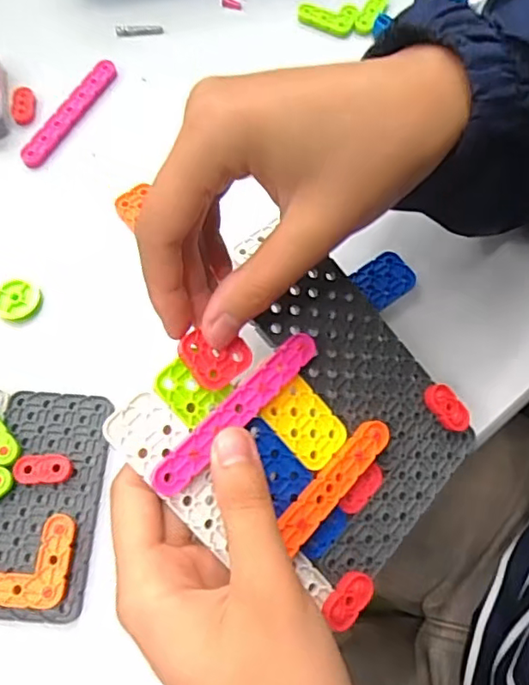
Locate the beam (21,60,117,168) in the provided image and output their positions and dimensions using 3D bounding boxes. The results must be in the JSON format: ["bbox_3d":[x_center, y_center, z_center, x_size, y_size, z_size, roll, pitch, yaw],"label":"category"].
[{"bbox_3d":[-0.117,-0.139,0.341,0.014,0.006,0.085,28,70,10],"label":"beam"}]

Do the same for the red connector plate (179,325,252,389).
[{"bbox_3d":[-0.020,0.004,0.227,0.025,0.005,0.025,-41,95,-24],"label":"red connector plate"}]

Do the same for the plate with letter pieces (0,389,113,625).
[{"bbox_3d":[-0.120,0.069,0.256,0.087,0.010,0.098,4,68,1],"label":"plate with letter pieces"}]

